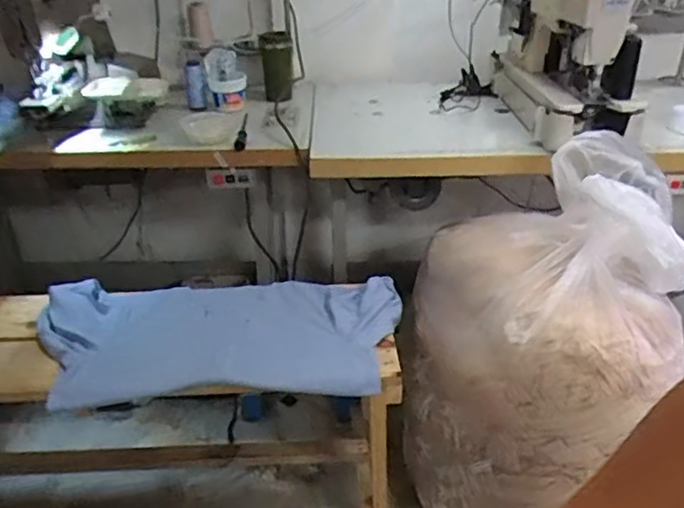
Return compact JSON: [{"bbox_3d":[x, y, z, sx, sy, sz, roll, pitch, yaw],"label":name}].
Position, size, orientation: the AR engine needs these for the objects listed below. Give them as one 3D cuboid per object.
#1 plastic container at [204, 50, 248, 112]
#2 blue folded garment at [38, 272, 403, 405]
[{"bbox_3d":[-0.280,-0.418,1.459,0.097,0.131,0.091,-7,30,-11],"label":"plastic container"},{"bbox_3d":[-0.235,0.151,1.166,0.680,0.075,0.298,-2,29,-2],"label":"blue folded garment"}]

